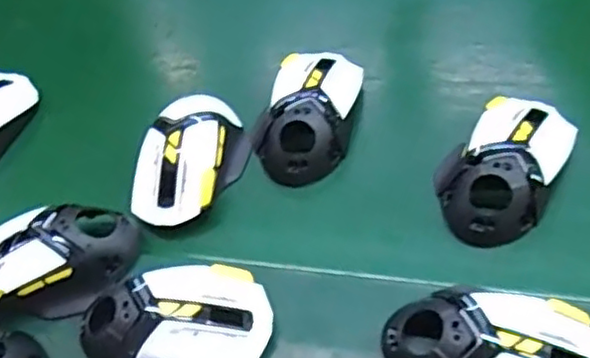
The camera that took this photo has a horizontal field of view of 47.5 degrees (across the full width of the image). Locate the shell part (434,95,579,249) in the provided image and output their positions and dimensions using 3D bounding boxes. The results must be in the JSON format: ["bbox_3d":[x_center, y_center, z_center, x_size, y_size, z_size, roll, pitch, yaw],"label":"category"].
[{"bbox_3d":[0.142,-0.012,0.457,0.072,0.034,0.117,24,61,22],"label":"shell part"}]

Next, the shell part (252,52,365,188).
[{"bbox_3d":[0.015,-0.052,0.505,0.070,0.037,0.119,14,58,17],"label":"shell part"}]

